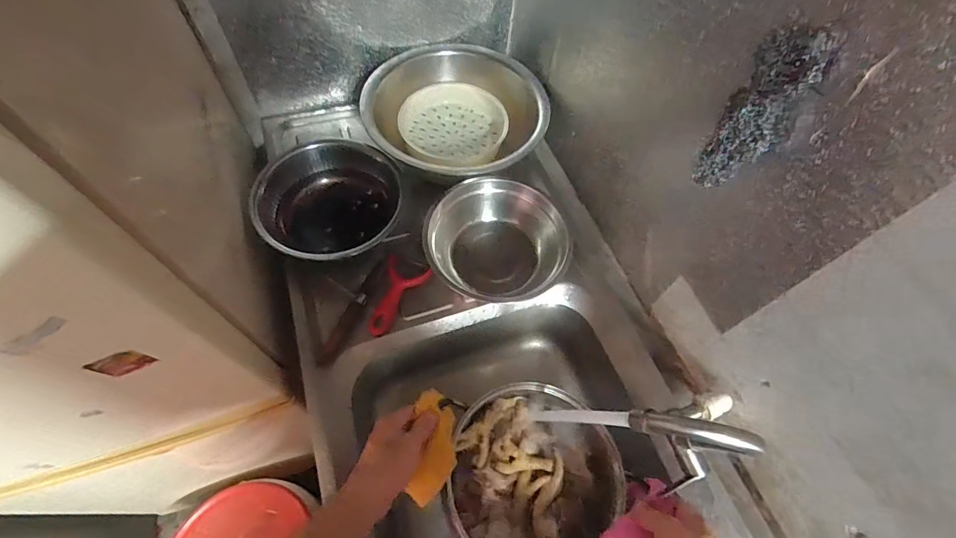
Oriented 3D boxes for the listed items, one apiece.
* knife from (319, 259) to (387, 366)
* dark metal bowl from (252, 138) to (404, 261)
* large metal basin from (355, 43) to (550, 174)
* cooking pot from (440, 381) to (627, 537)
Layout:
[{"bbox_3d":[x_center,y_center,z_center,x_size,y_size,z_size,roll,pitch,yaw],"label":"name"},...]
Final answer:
[{"bbox_3d":[-0.190,0.060,0.662,0.027,0.026,0.188,21,61,7],"label":"knife"},{"bbox_3d":[-0.252,-0.136,0.695,0.226,0.092,0.225,2,61,-3],"label":"dark metal bowl"},{"bbox_3d":[-0.046,-0.288,0.802,0.312,0.122,0.315,2,61,-3],"label":"large metal basin"},{"bbox_3d":[0.069,0.275,0.564,0.210,0.109,0.222,-24,65,-16],"label":"cooking pot"}]

